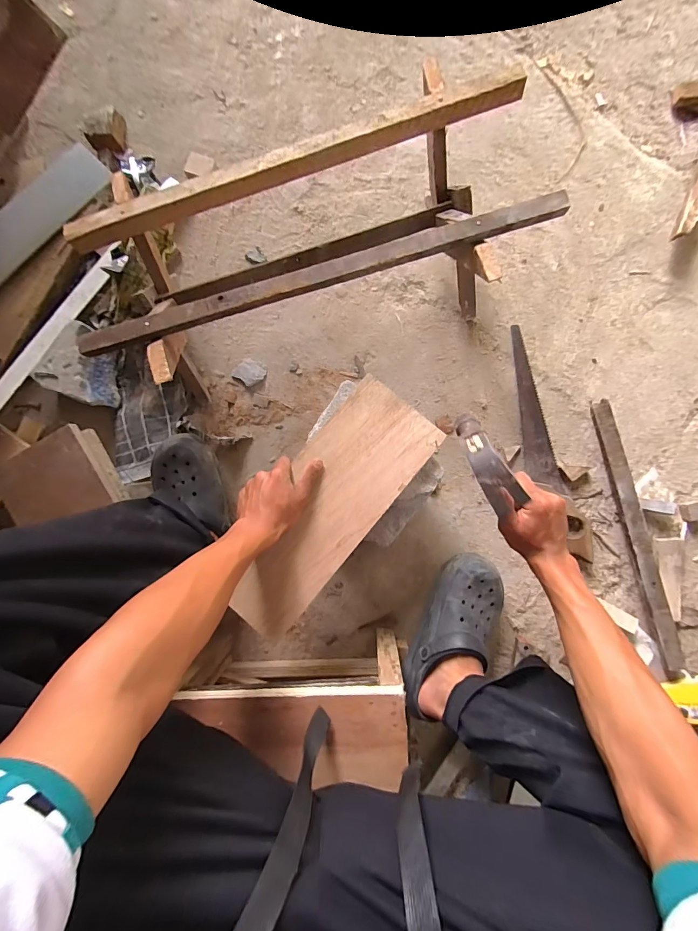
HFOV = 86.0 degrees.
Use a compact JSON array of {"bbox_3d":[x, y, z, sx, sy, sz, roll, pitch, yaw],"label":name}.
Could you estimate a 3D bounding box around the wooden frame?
[{"bbox_3d":[-0.062,-0.340,0.620,0.683,0.205,0.319,-19,85,1],"label":"wooden frame"}]

